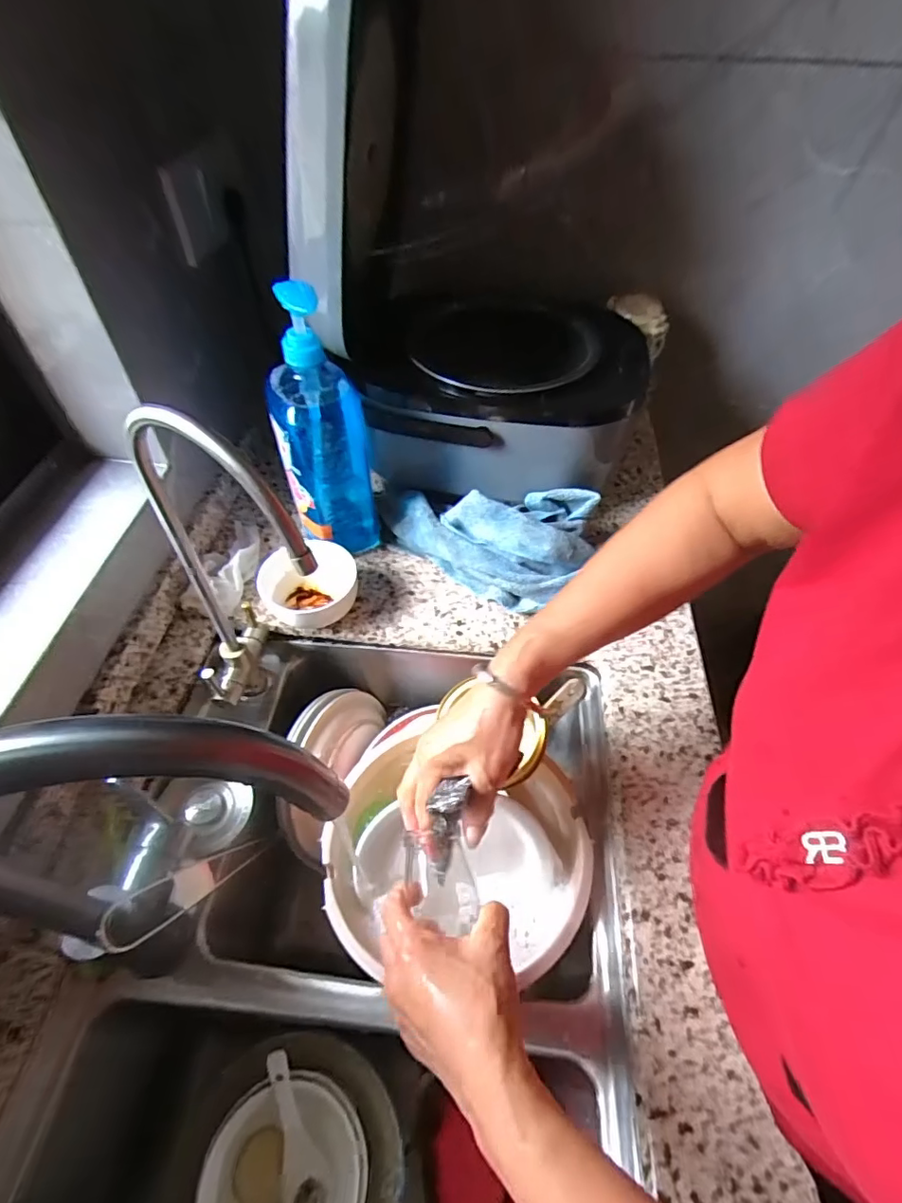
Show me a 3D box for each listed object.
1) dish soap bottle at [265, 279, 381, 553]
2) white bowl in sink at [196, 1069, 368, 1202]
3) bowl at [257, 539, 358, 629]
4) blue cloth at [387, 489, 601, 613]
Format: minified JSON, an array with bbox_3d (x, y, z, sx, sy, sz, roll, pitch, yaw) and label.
[{"bbox_3d":[-0.134,-0.164,0.563,0.090,0.289,0.070,-10,53,-9],"label":"dish soap bottle"},{"bbox_3d":[-0.143,0.497,0.461,0.136,0.044,0.131,1,52,-1],"label":"white bowl in sink"},{"bbox_3d":[-0.156,-0.014,0.598,0.101,0.051,0.094,1,52,-1],"label":"bowl"},{"bbox_3d":[0.050,-0.094,0.633,0.228,0.097,0.138,32,58,21],"label":"blue cloth"}]

